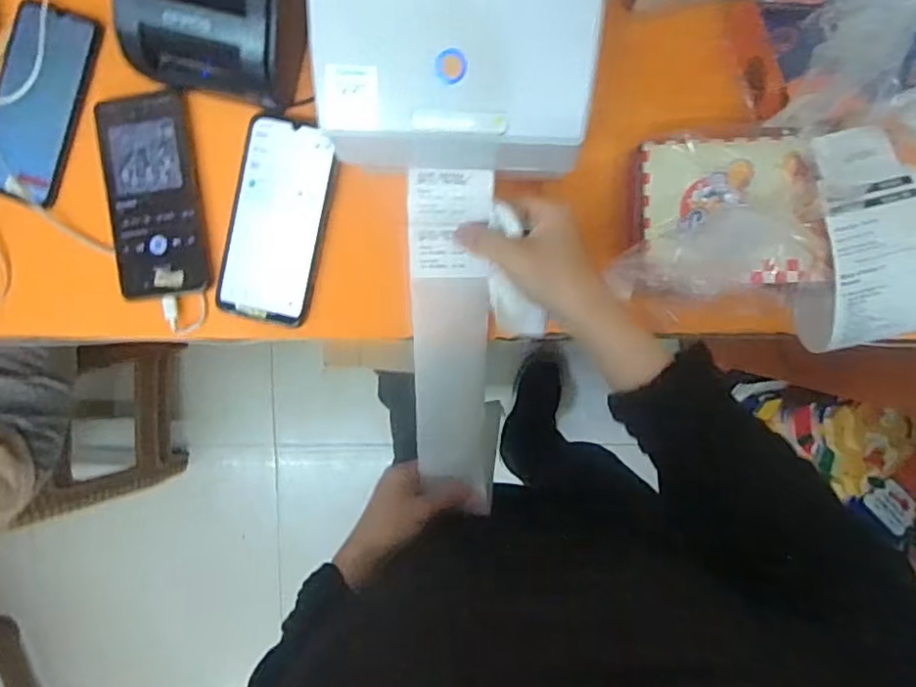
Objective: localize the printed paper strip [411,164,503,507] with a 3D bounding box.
[{"bbox_3d":[-0.002,0.006,0.500,0.068,0.006,0.280,4,114,9],"label":"printed paper strip"}]

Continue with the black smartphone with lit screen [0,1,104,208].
[{"bbox_3d":[-0.362,-0.205,0.532,0.077,0.013,0.160,18,95,3],"label":"black smartphone with lit screen"}]

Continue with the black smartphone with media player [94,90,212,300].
[{"bbox_3d":[-0.261,-0.127,0.529,0.071,0.015,0.172,-8,93,5],"label":"black smartphone with media player"}]

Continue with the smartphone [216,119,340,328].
[{"bbox_3d":[-0.153,-0.102,0.525,0.080,0.007,0.164,12,95,3],"label":"smartphone"}]

